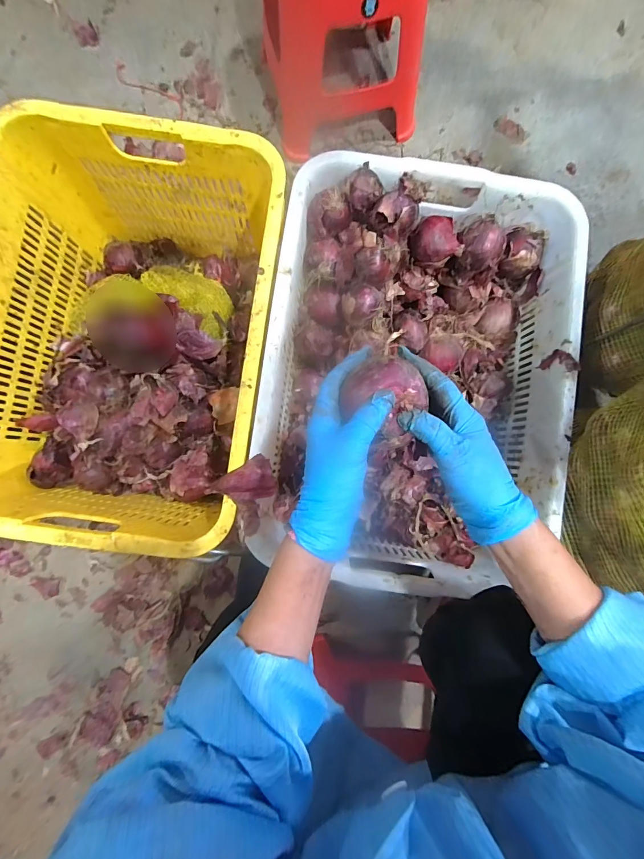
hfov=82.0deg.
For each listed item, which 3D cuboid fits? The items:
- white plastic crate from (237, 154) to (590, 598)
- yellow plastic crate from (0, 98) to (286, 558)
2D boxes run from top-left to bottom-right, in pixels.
[{"bbox_3d":[0.138,-0.080,0.610,0.435,0.189,0.606,8,86,0],"label":"white plastic crate"},{"bbox_3d":[-0.304,-0.138,0.636,0.441,0.262,0.590,8,86,0],"label":"yellow plastic crate"}]

